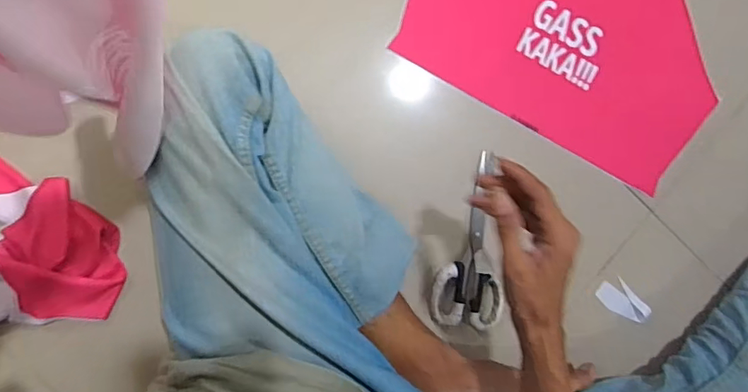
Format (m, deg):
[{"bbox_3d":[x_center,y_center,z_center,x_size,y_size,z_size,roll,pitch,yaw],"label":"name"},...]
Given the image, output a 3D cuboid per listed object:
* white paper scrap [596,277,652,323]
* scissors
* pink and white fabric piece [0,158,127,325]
[{"bbox_3d":[0.301,0.128,0.625,0.035,0.009,0.065,-44,95,-5],"label":"white paper scrap"},{"bbox_3d":[0.118,0.050,0.599,0.083,0.009,0.201,8,87,-9],"label":"scissors"},{"bbox_3d":[-0.373,0.048,0.518,0.214,0.034,0.169,-3,90,-7],"label":"pink and white fabric piece"}]

